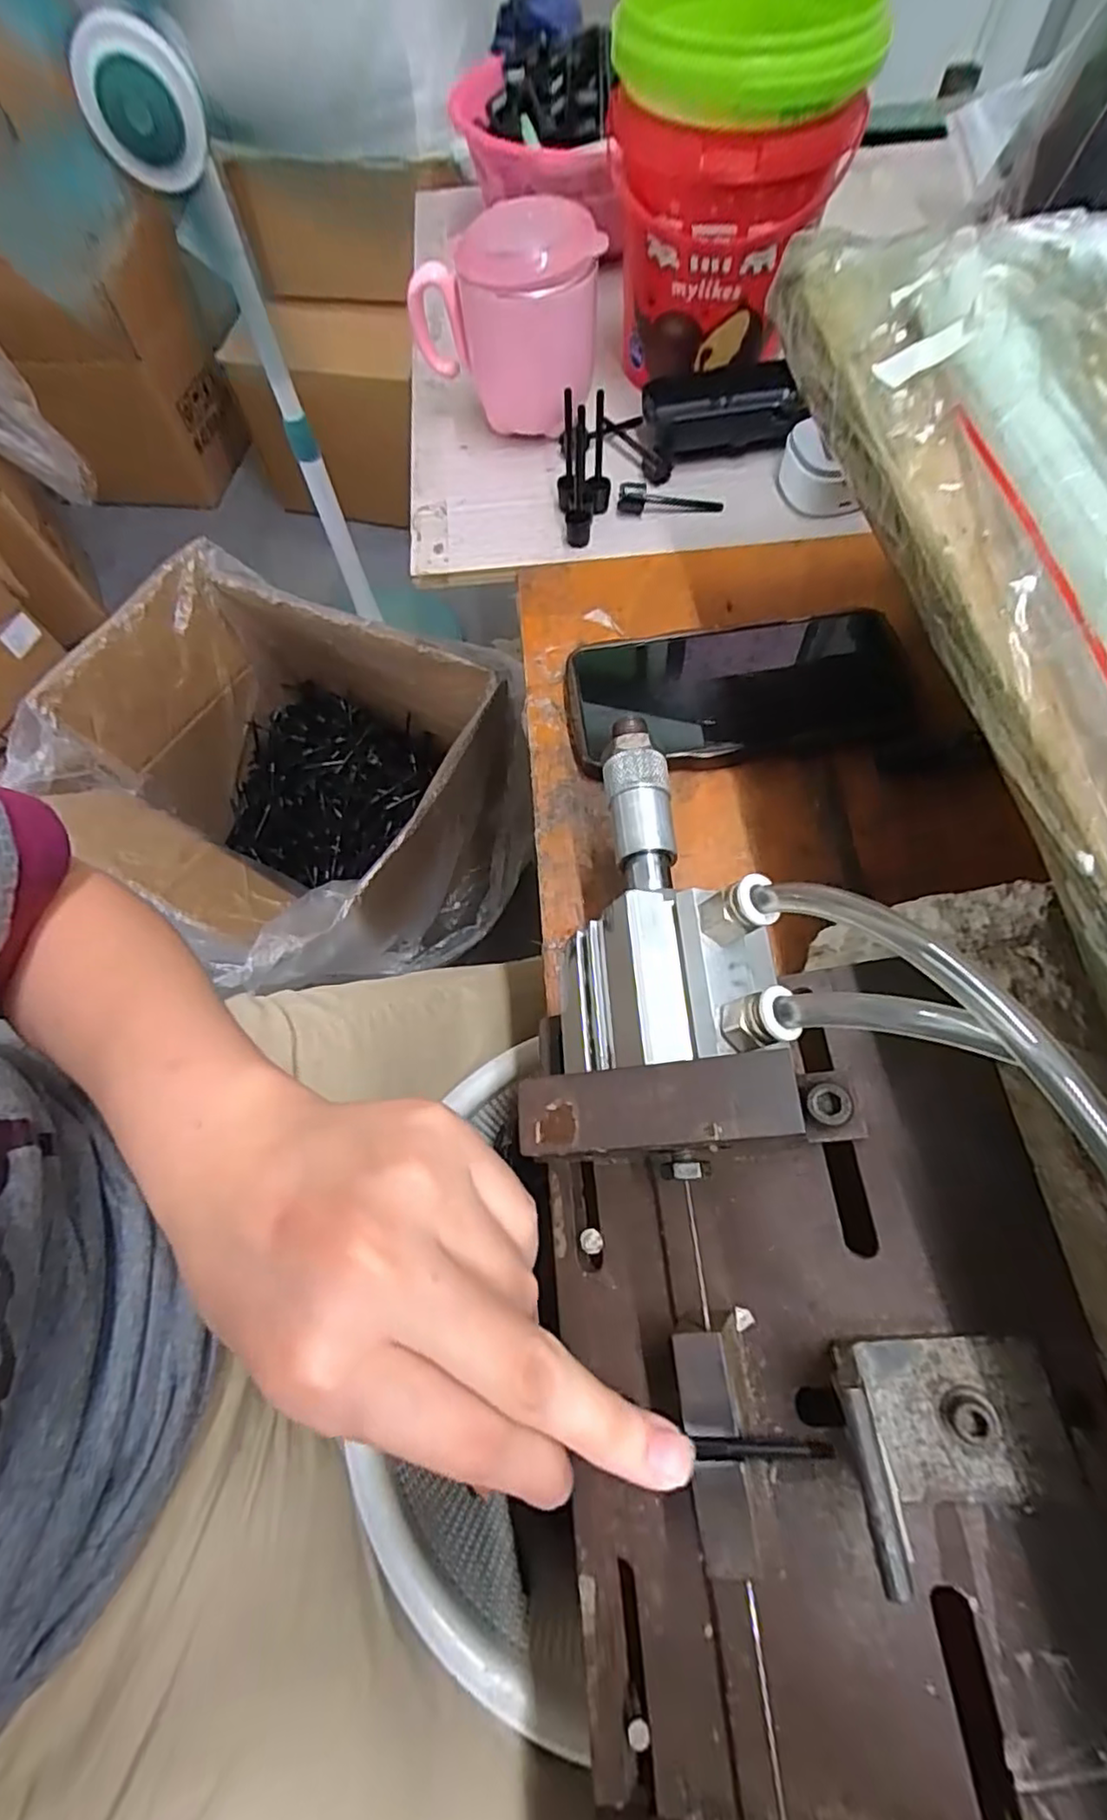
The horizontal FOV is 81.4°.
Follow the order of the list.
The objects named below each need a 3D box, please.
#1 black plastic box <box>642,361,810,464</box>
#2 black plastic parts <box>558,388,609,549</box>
[{"bbox_3d":[0.109,-0.320,0.414,0.099,0.024,0.059,0,67,3],"label":"black plastic box"},{"bbox_3d":[0.018,-0.253,0.364,0.029,0.070,0.045,-3,66,2],"label":"black plastic parts"}]

